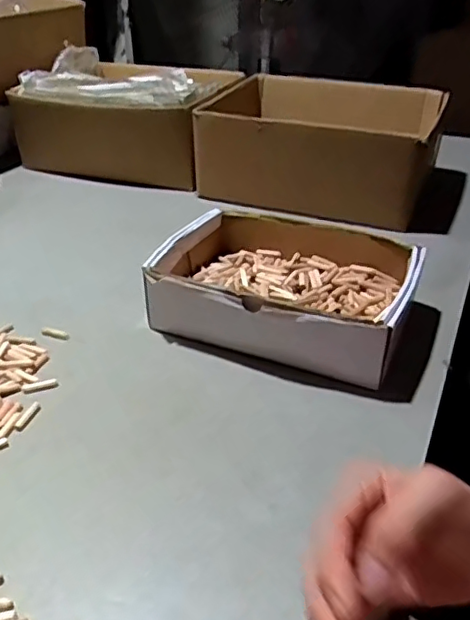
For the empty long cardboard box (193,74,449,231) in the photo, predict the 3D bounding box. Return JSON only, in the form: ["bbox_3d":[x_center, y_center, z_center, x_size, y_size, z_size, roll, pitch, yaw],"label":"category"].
[{"bbox_3d":[0.125,-0.270,0.933,0.349,0.132,0.313,14,36,16],"label":"empty long cardboard box"}]

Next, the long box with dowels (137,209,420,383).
[{"bbox_3d":[0.049,-0.026,0.594,0.238,0.067,0.177,15,35,19],"label":"long box with dowels"}]

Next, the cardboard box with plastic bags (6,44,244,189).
[{"bbox_3d":[-0.180,-0.347,1.002,0.319,0.181,0.253,12,35,13],"label":"cardboard box with plastic bags"}]

